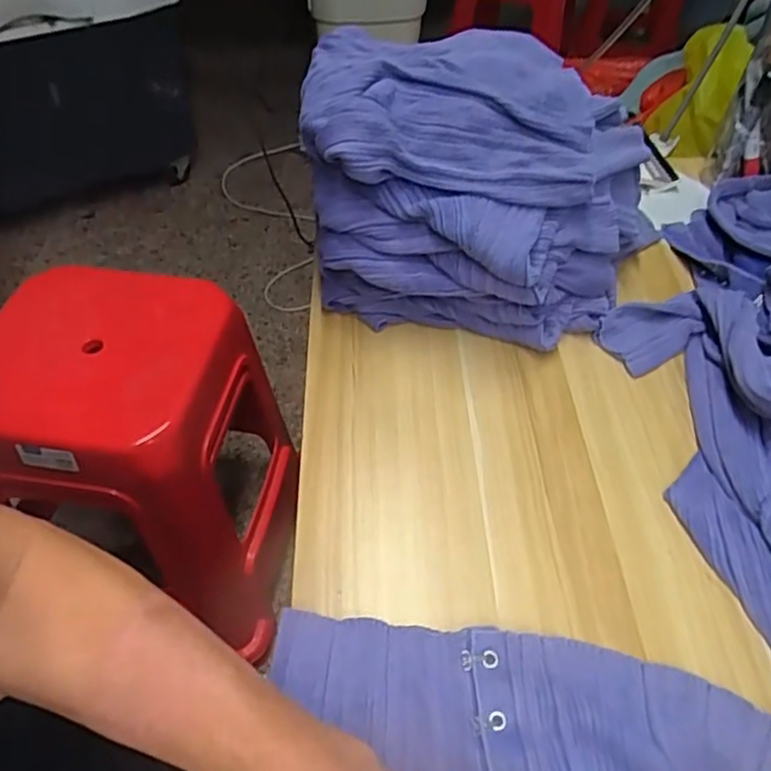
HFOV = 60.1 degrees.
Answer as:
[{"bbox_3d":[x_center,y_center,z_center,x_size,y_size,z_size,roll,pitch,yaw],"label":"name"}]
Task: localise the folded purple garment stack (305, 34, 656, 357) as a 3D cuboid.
[{"bbox_3d":[0.078,-0.183,0.607,0.308,0.194,0.228,11,49,8],"label":"folded purple garment stack"}]

